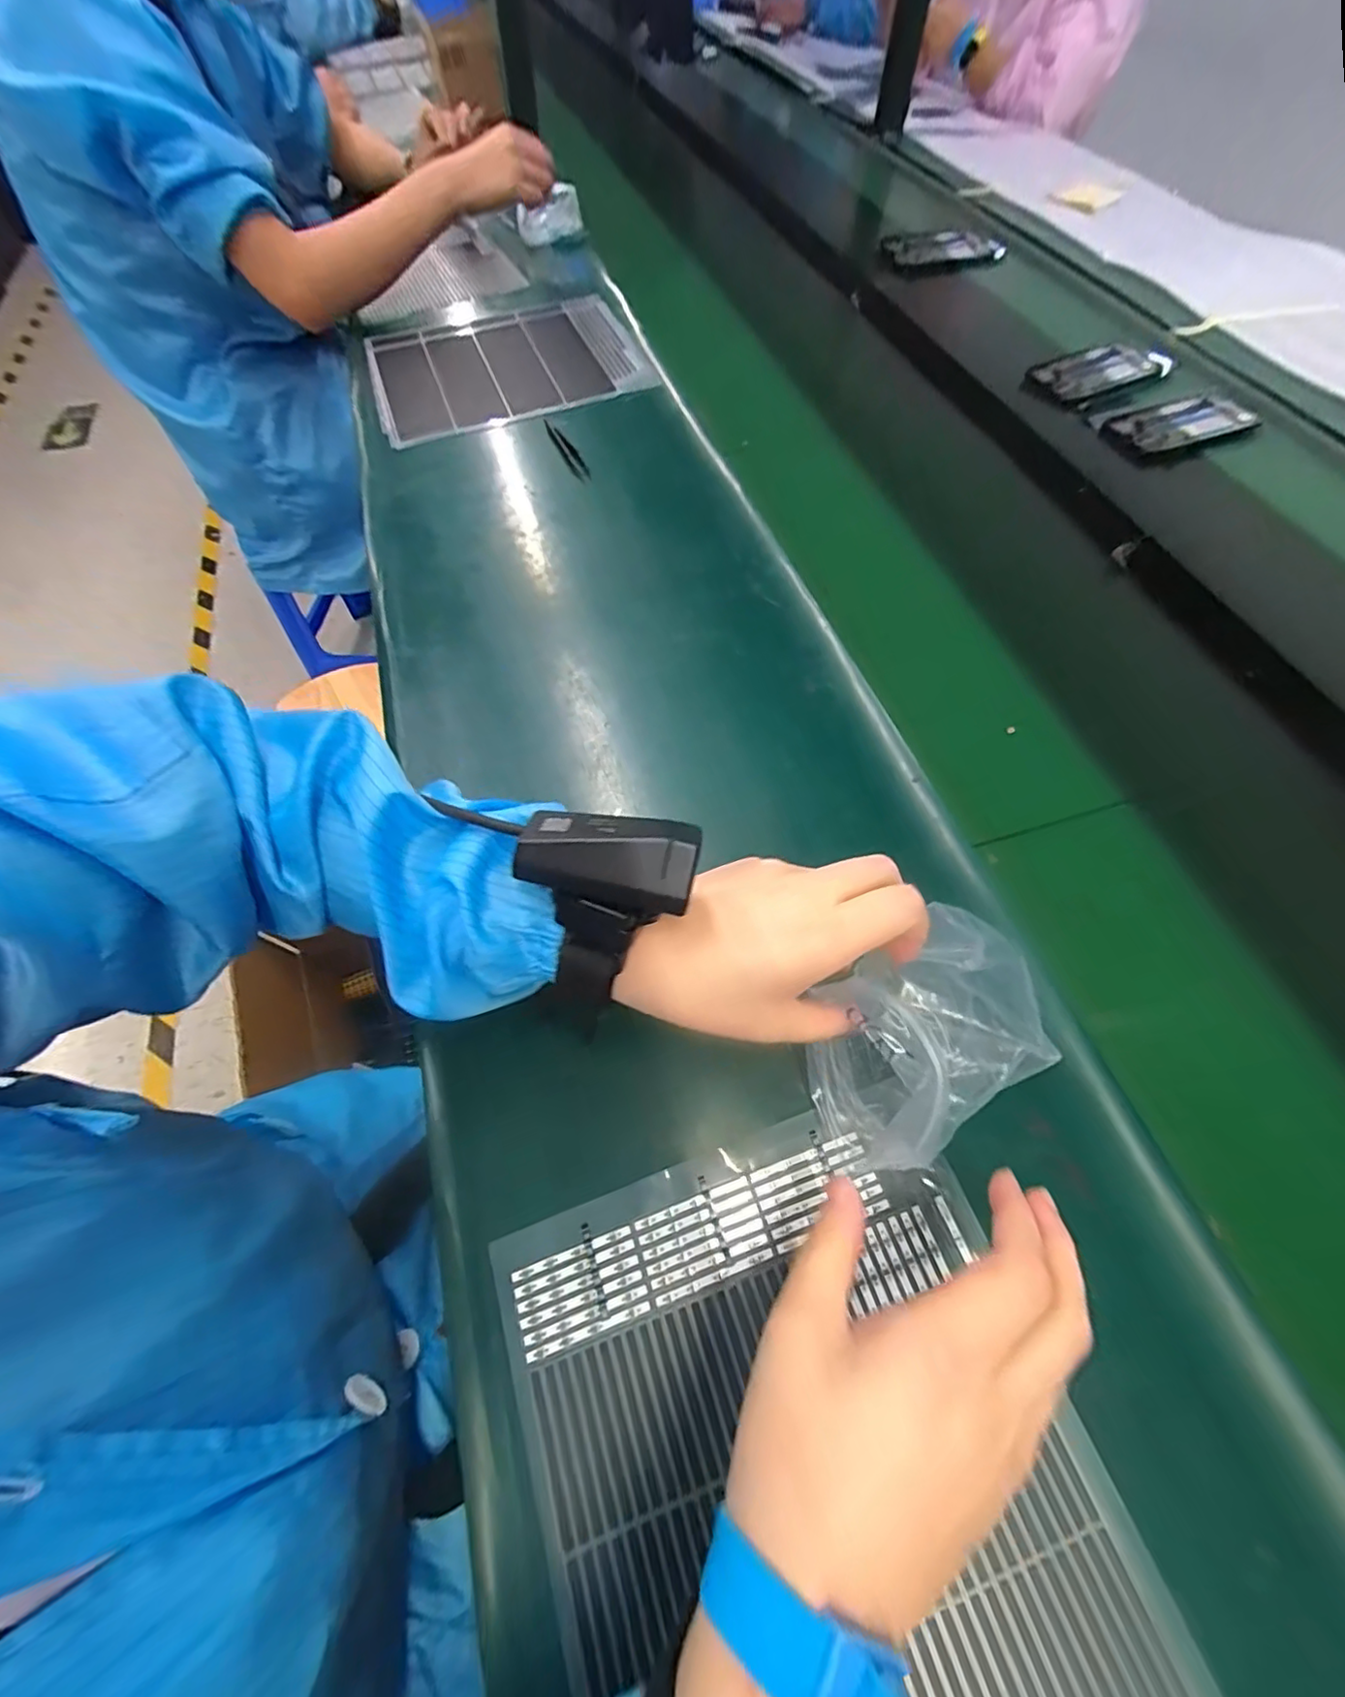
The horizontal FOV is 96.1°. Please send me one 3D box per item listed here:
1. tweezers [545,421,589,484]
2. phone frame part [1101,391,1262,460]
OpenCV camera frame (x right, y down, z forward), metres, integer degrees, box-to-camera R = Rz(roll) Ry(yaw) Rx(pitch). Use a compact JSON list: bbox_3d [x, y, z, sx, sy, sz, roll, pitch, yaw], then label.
[{"bbox_3d":[-0.111,-0.418,0.629,0.015,0.012,0.119,-20,63,-11],"label":"tweezers"},{"bbox_3d":[0.565,-0.471,0.670,0.160,0.007,0.080,-20,63,-11],"label":"phone frame part"}]

